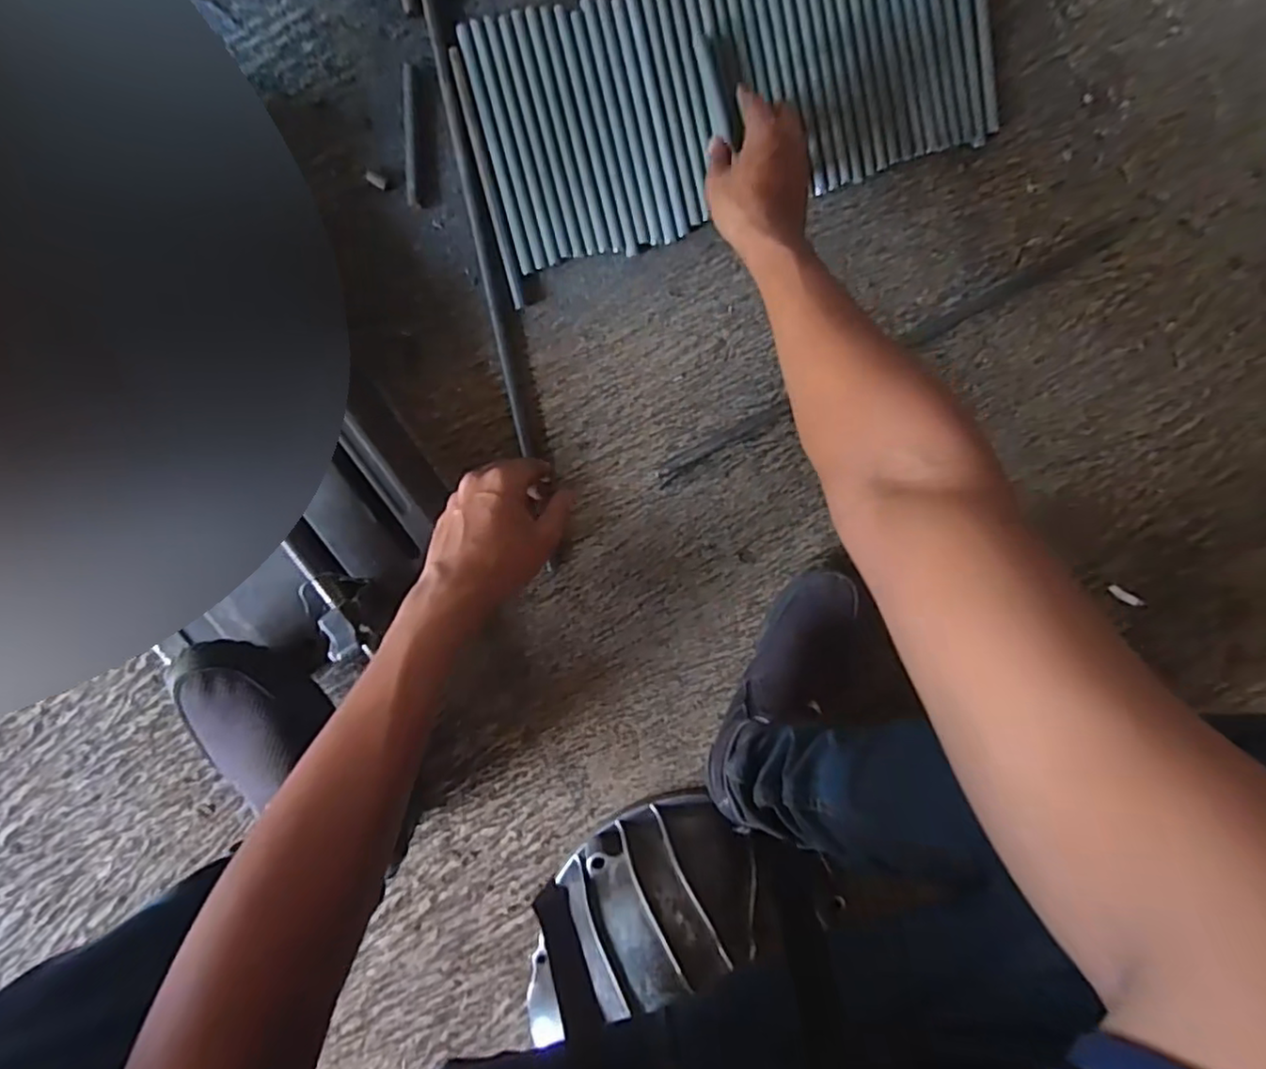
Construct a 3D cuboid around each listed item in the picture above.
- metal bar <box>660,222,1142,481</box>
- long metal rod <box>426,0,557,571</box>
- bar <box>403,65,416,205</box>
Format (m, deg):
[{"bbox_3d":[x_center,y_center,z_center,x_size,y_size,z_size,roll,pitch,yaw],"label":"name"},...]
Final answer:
[{"bbox_3d":[0.251,-0.177,0.600,0.502,0.012,0.019,-28,100,-1],"label":"metal bar"},{"bbox_3d":[-0.138,-0.284,0.551,0.015,0.012,0.639,-11,100,-4],"label":"long metal rod"},{"bbox_3d":[-0.190,-0.339,0.531,0.008,0.004,0.110,0,98,-5],"label":"bar"}]

